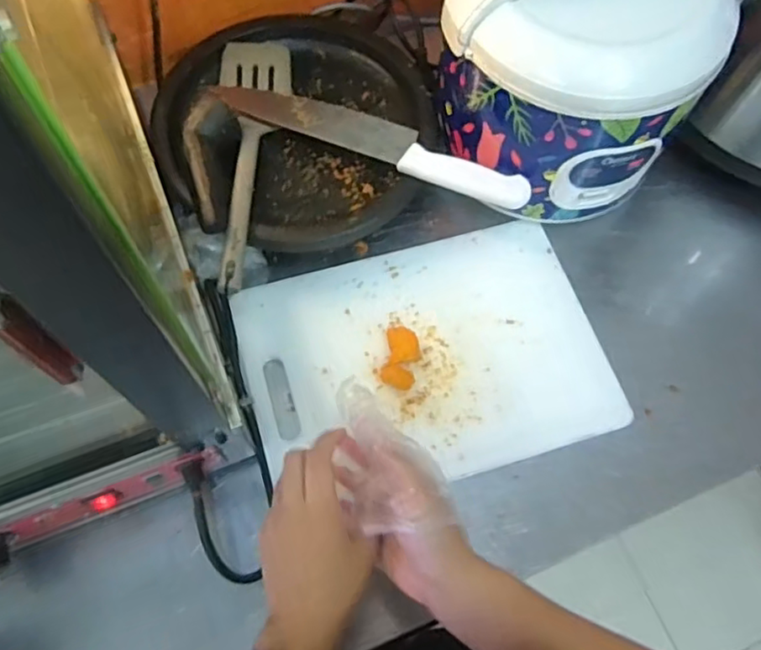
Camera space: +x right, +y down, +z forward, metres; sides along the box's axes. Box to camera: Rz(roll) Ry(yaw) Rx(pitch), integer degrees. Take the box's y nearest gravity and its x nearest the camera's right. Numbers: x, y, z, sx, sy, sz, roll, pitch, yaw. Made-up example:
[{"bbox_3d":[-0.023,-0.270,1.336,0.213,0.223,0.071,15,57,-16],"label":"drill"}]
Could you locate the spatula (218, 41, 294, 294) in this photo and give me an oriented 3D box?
[{"bbox_3d":[-0.127,-0.170,0.642,0.075,0.045,0.318,-3,67,-4],"label":"spatula"}]

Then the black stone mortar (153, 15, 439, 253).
[{"bbox_3d":[-0.089,-0.208,0.683,0.283,0.080,0.298,1,67,-2],"label":"black stone mortar"}]

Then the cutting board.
[{"bbox_3d":[0.044,0.031,0.626,0.346,0.017,0.243,-15,68,-9],"label":"cutting board"}]

